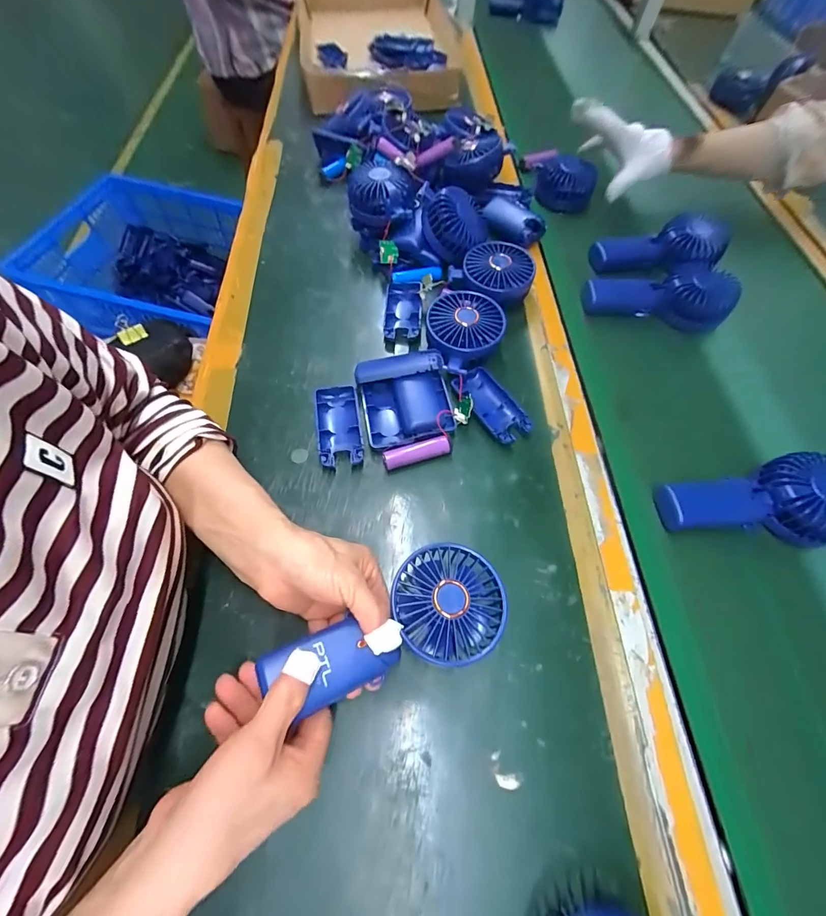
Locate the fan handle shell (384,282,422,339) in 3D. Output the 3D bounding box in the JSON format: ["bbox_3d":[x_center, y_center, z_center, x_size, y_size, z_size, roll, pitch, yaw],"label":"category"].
[{"bbox_3d":[-0.012,-0.180,0.471,0.043,0.021,0.085,4,62,0],"label":"fan handle shell"}]

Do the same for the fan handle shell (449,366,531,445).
[{"bbox_3d":[0.082,-0.056,0.408,0.047,0.022,0.092,-31,67,-17],"label":"fan handle shell"}]

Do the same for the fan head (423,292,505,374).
[{"bbox_3d":[0.054,-0.144,0.425,0.088,0.034,0.082,1,62,-2],"label":"fan head"}]

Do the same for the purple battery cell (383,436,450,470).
[{"bbox_3d":[0.003,-0.005,0.381,0.066,0.018,0.018,-13,63,-9],"label":"purple battery cell"}]

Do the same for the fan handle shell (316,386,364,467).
[{"bbox_3d":[-0.077,-0.033,0.394,0.042,0.014,0.090,-9,63,-7],"label":"fan handle shell"}]

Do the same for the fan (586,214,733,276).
[{"bbox_3d":[0.337,-0.286,0.521,0.178,0.041,0.059,-6,62,9],"label":"fan"}]

